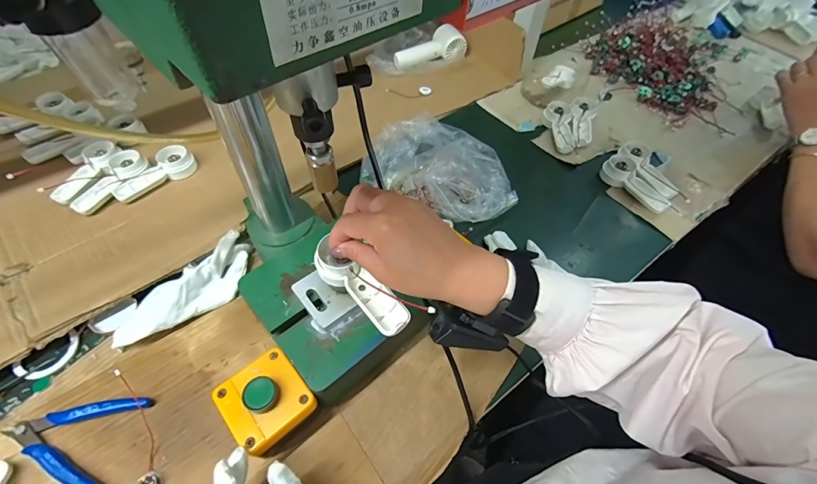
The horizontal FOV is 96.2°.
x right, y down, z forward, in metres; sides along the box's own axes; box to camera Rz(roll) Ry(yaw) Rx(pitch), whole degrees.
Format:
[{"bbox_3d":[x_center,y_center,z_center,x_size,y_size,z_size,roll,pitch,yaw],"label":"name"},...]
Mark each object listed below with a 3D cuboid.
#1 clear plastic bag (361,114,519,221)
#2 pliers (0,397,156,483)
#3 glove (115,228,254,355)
[{"bbox_3d":[0.048,-0.103,0.535,0.223,0.059,0.157,24,56,15],"label":"clear plastic bag"},{"bbox_3d":[-0.316,0.181,0.340,0.113,0.014,0.079,6,53,3],"label":"pliers"},{"bbox_3d":[-0.256,0.057,0.425,0.163,0.023,0.065,-37,62,-26],"label":"glove"}]

